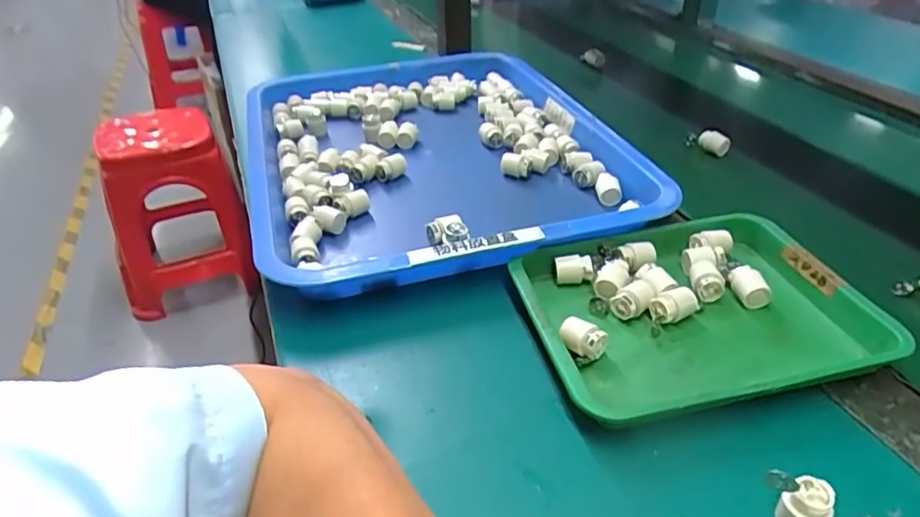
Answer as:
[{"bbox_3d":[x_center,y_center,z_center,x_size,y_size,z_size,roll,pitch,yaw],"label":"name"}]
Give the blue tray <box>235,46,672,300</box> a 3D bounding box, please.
[{"bbox_3d":[-0.039,-0.117,0.609,0.341,0.043,0.453,-11,36,-13],"label":"blue tray"}]

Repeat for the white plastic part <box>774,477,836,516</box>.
[{"bbox_3d":[0.166,0.120,0.283,0.018,0.027,0.020,-30,44,-34],"label":"white plastic part"}]

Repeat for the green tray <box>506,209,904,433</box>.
[{"bbox_3d":[0.155,0.037,0.400,0.216,0.030,0.162,-9,36,-10],"label":"green tray"}]

